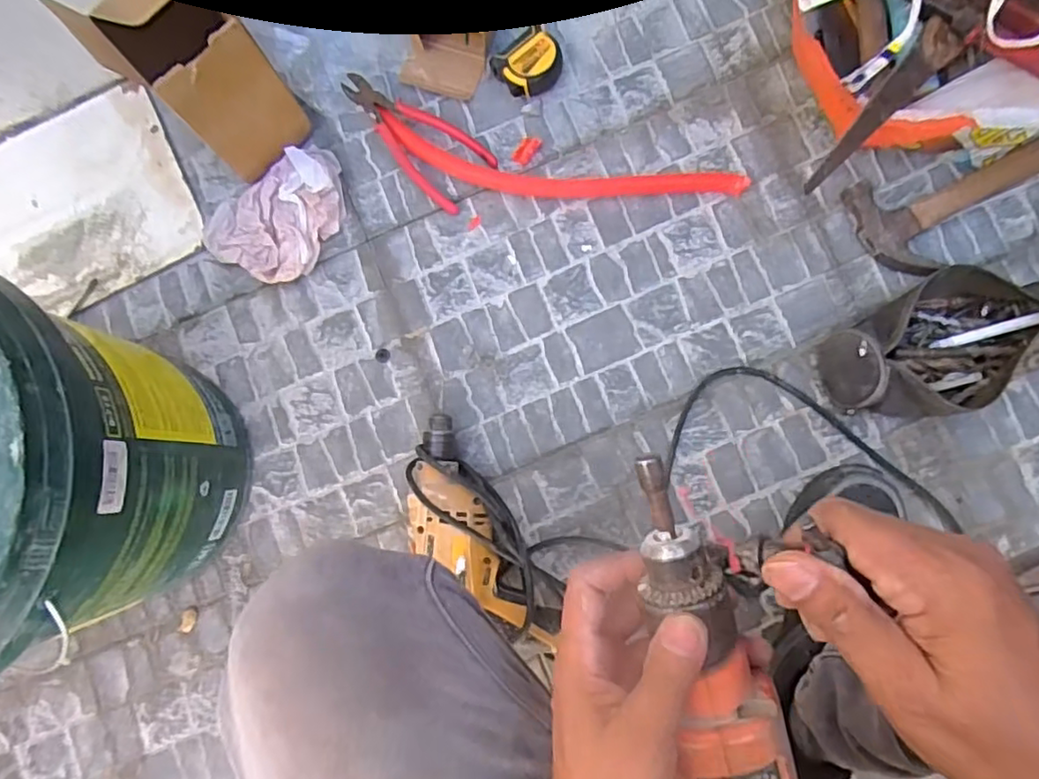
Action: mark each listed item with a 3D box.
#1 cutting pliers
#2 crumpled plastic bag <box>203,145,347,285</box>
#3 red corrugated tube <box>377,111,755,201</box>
[{"bbox_3d":[-0.119,-0.280,0.700,0.179,0.029,0.080,39,88,6],"label":"cutting pliers"},{"bbox_3d":[-0.261,-0.185,0.697,0.166,0.038,0.118,-36,83,-1],"label":"crumpled plastic bag"},{"bbox_3d":[0.044,-0.239,0.690,0.396,0.021,0.057,11,85,5],"label":"red corrugated tube"}]

